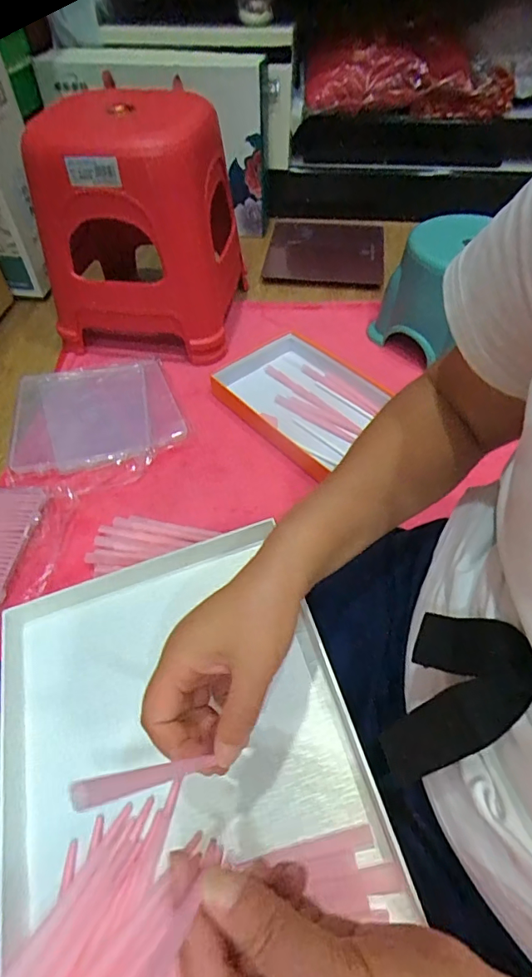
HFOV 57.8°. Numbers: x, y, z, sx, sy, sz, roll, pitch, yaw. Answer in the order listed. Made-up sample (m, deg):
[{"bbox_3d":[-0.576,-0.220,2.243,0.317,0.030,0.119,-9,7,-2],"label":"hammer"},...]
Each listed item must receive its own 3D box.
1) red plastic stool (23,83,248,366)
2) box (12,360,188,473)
[{"bbox_3d":[-0.211,-0.456,0.826,0.281,0.353,0.295,8,53,6],"label":"red plastic stool"},{"bbox_3d":[-0.271,-0.128,0.780,0.245,0.030,0.215,-13,53,-9],"label":"box"}]

